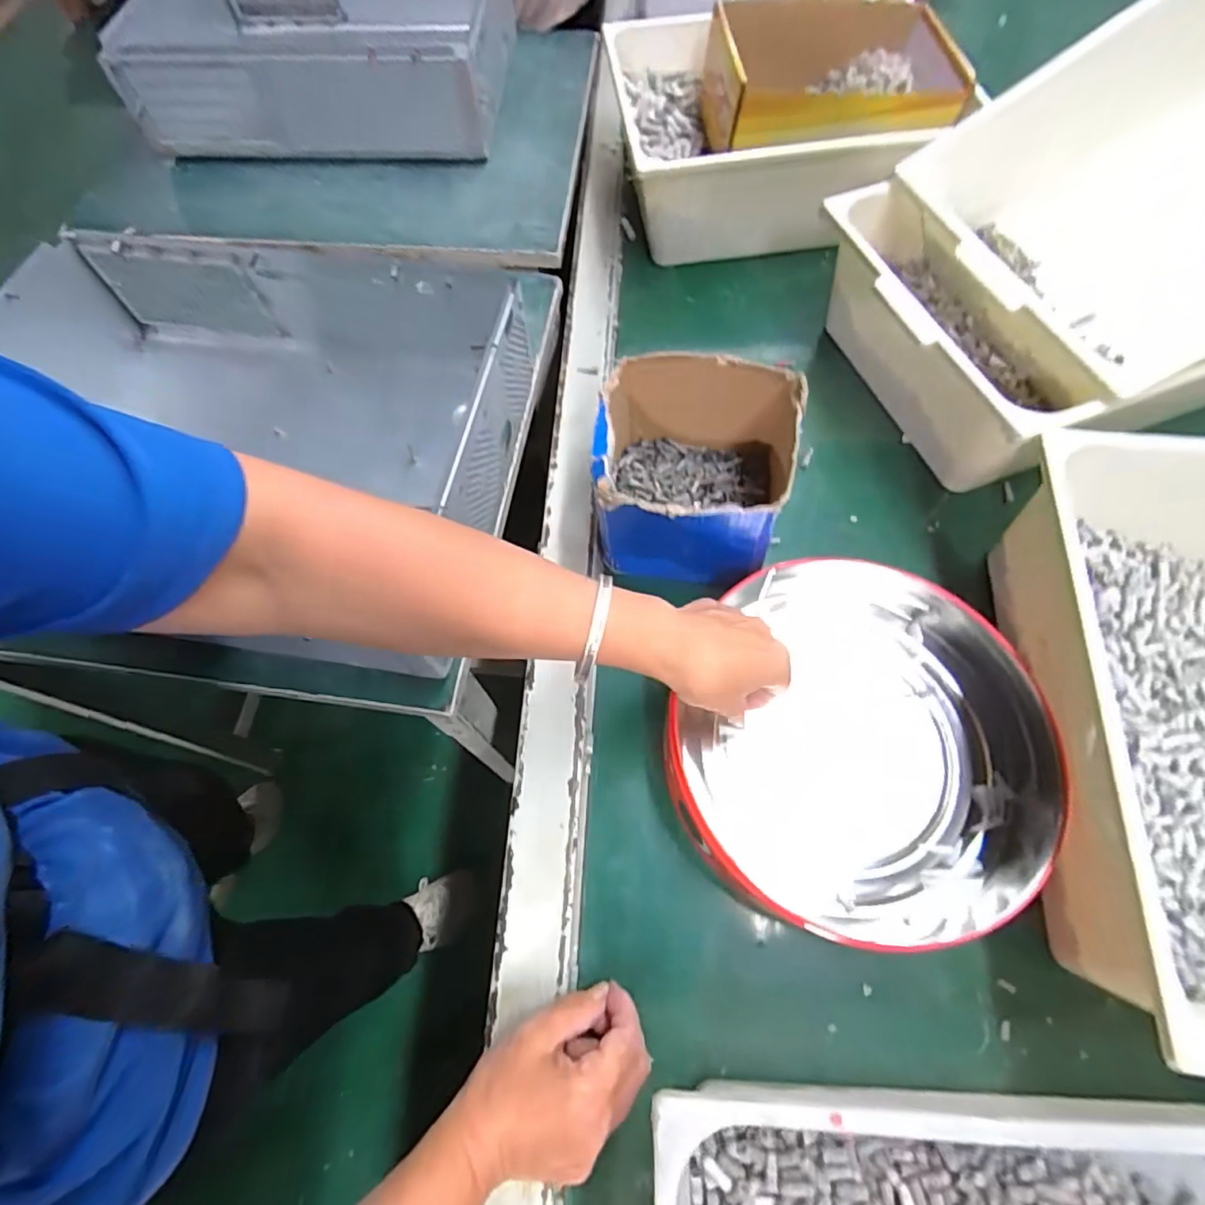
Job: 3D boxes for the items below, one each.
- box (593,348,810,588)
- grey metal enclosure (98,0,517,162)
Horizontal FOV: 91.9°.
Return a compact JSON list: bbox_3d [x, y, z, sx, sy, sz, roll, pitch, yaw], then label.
[{"bbox_3d":[0.067,-0.099,0.460,0.147,0.115,0.143,10,66,7],"label":"box"},{"bbox_3d":[-0.340,-0.716,0.743,0.420,0.137,0.330,-2,65,2],"label":"grey metal enclosure"}]

